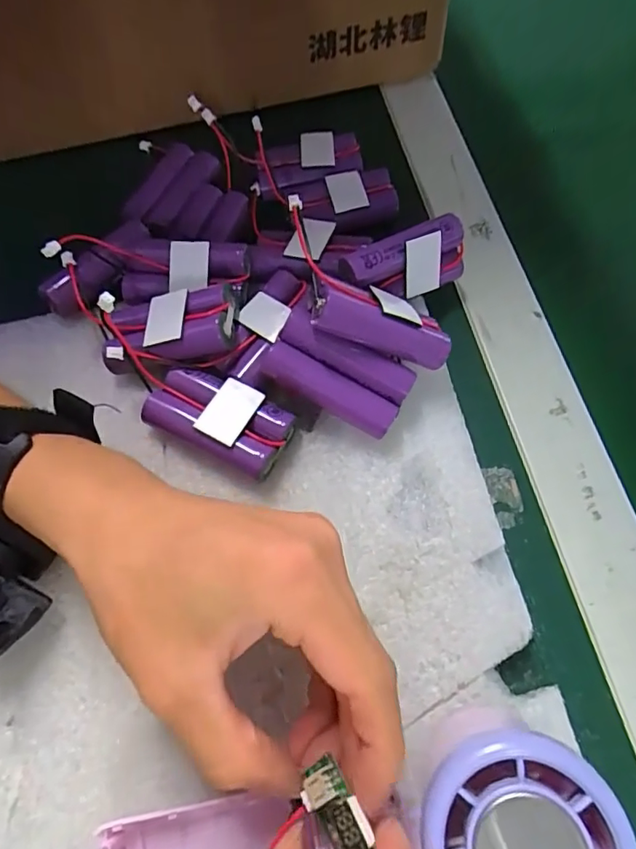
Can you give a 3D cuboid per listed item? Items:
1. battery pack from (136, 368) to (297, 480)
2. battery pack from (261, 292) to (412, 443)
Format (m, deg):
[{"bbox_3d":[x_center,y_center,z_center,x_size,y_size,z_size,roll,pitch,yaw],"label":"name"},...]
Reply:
[{"bbox_3d":[-0.046,-0.002,0.250,0.065,0.021,0.036,22,68,14],"label":"battery pack"},{"bbox_3d":[0.009,-0.024,0.249,0.066,0.016,0.039,30,101,-2],"label":"battery pack"}]

